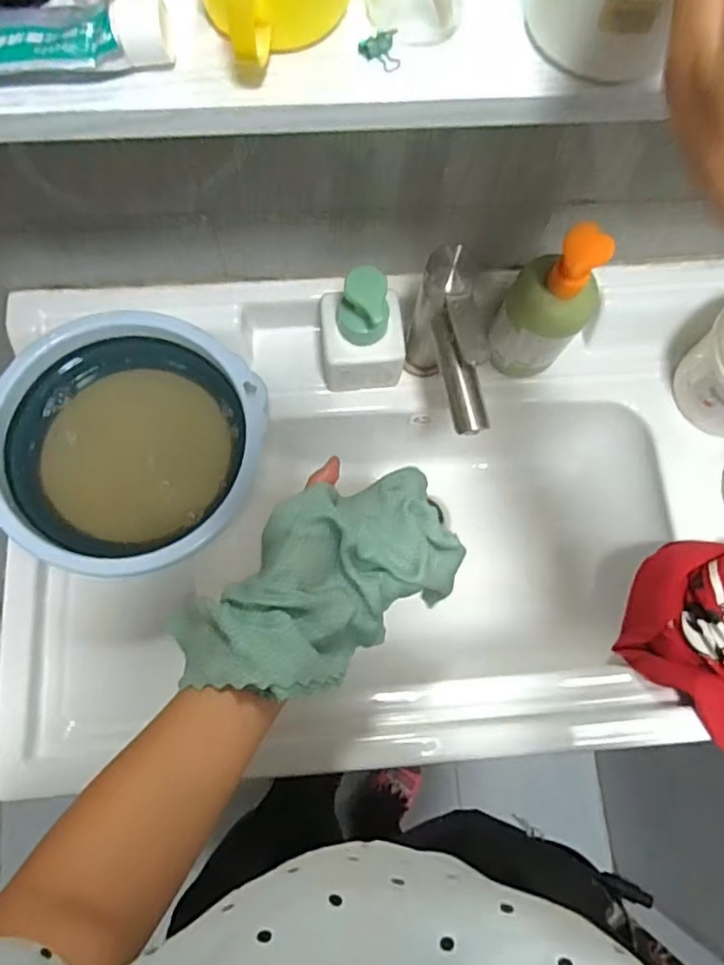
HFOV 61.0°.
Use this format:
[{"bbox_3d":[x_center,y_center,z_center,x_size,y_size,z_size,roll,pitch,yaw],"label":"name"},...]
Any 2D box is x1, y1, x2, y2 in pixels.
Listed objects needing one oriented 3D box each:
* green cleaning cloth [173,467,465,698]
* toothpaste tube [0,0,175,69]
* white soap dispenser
[{"bbox_3d":[-0.023,0.070,0.430,0.208,0.072,0.107,-30,77,-32],"label":"green cleaning cloth"},{"bbox_3d":[-0.175,-0.208,0.285,0.170,0.027,0.042,-4,74,-3],"label":"toothpaste tube"},{"bbox_3d":[0.000,-0.146,0.571,0.077,0.137,0.073,-3,74,-3],"label":"white soap dispenser"}]

